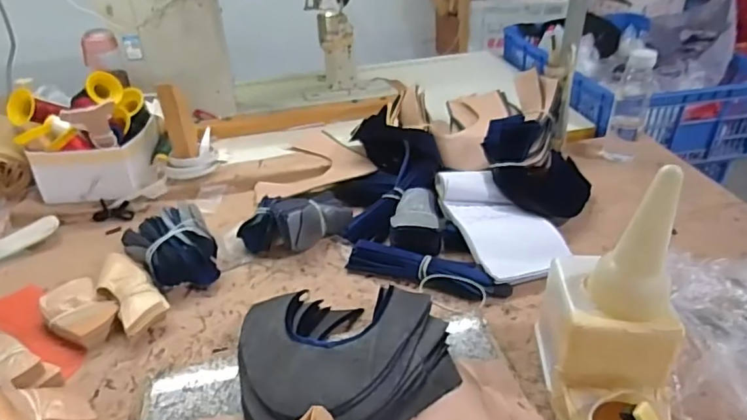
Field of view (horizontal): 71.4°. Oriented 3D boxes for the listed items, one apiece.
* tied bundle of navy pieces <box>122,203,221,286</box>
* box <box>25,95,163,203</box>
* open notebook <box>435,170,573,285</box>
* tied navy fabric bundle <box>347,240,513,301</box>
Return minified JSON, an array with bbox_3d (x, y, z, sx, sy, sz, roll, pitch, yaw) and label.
[{"bbox_3d":[-0.287,0.057,0.744,0.112,0.076,0.121,-21,38,-25],"label":"tied bundle of navy pieces"},{"bbox_3d":[-0.475,-0.107,0.919,0.176,0.083,0.183,-6,34,-4],"label":"box"},{"bbox_3d":[0.190,0.022,0.768,0.129,0.059,0.226,-12,35,-13],"label":"open notebook"},{"bbox_3d":[0.073,0.083,0.718,0.220,0.029,0.044,11,36,20],"label":"tied navy fabric bundle"}]

